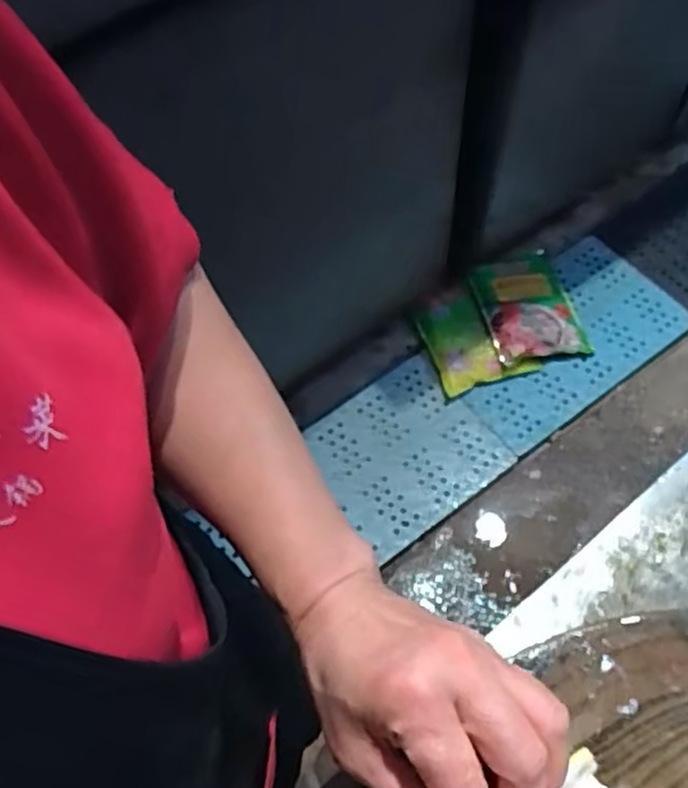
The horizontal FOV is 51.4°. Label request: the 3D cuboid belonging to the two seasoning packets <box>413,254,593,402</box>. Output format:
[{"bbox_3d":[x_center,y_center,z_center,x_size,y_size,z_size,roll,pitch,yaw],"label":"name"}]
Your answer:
[{"bbox_3d":[0.312,-0.147,1.430,0.316,0.071,0.232,-19,63,-7],"label":"two seasoning packets"}]

